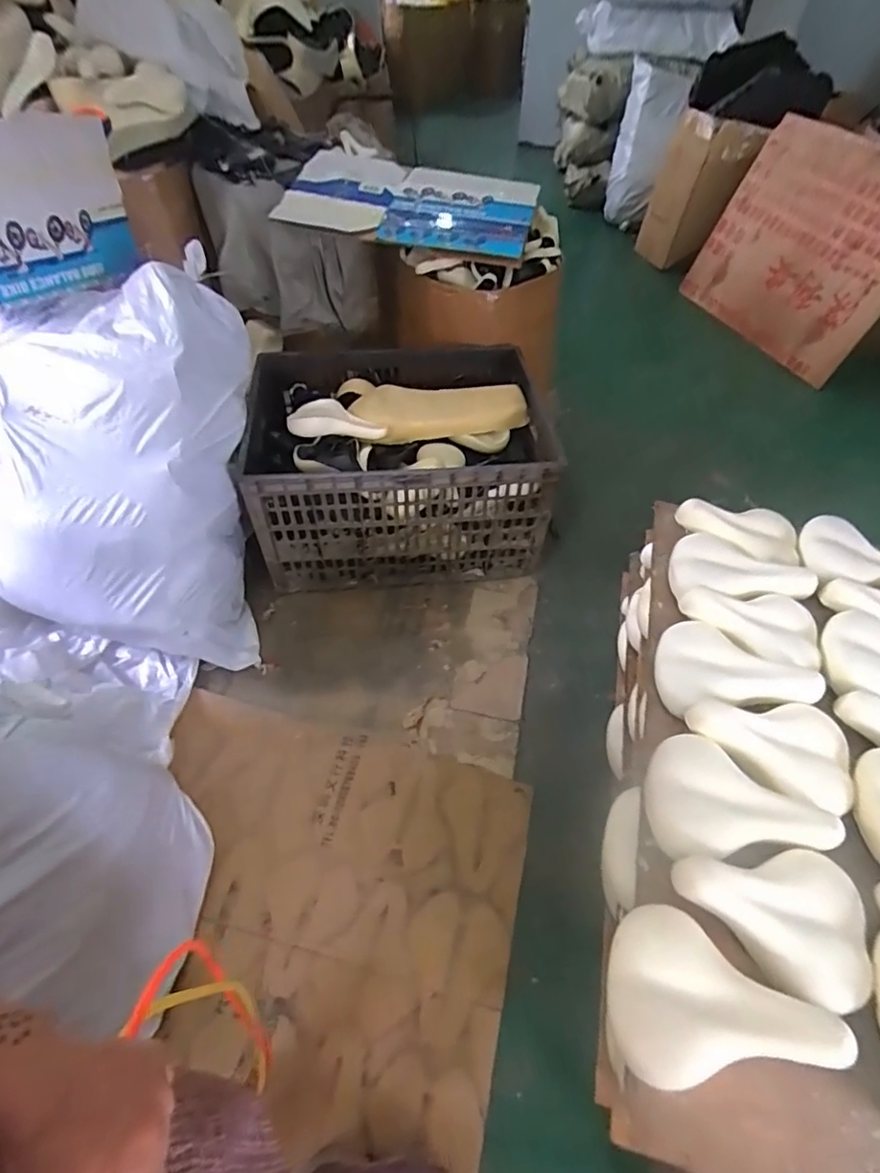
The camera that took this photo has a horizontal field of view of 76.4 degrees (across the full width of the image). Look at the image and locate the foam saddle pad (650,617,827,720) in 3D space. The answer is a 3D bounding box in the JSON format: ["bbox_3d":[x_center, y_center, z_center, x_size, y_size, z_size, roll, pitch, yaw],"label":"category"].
[{"bbox_3d":[0.481,0.127,0.933,0.236,0.055,0.162,-5,52,0],"label":"foam saddle pad"}]

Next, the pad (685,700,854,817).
[{"bbox_3d":[0.505,0.226,0.849,0.238,0.048,0.162,24,57,21],"label":"pad"}]

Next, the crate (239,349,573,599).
[{"bbox_3d":[-0.121,-0.374,1.712,0.855,0.420,0.634,-4,51,-5],"label":"crate"}]

